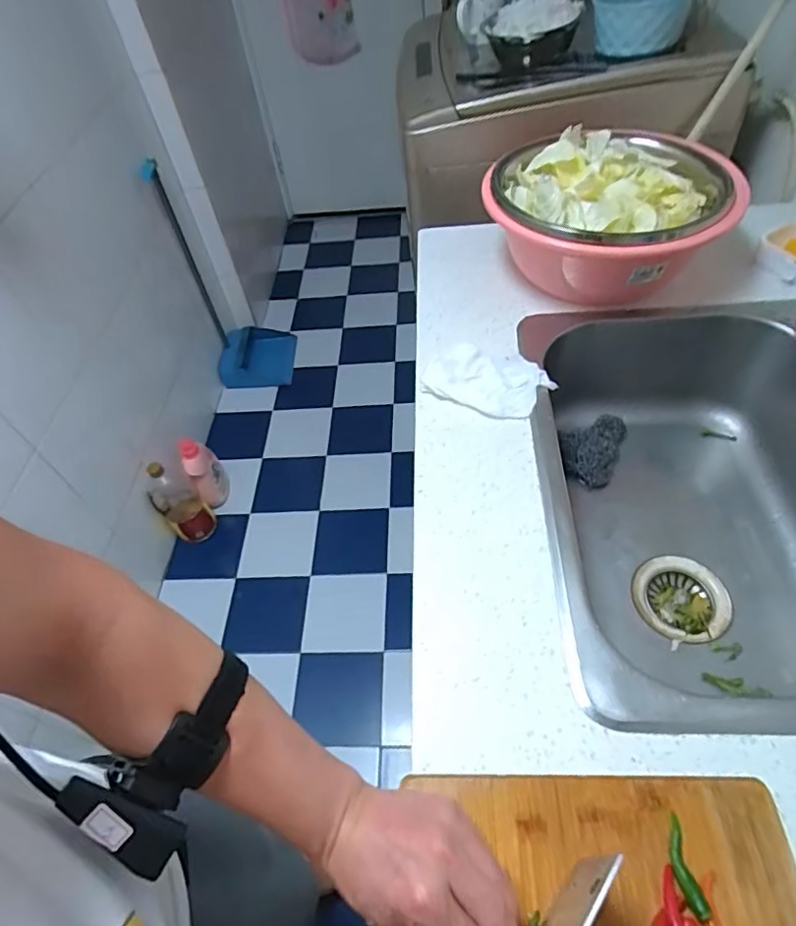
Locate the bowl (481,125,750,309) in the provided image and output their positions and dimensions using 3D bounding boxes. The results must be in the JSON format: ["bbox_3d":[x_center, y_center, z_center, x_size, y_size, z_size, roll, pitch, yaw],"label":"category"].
[{"bbox_3d":[0.285,-0.333,0.765,0.294,0.132,0.282,-3,52,4],"label":"bowl"}]

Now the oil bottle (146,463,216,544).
[{"bbox_3d":[-0.600,0.099,1.500,0.109,0.310,0.100,-3,50,4],"label":"oil bottle"}]

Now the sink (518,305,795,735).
[{"bbox_3d":[0.351,0.052,0.638,0.383,0.187,0.516,-1,53,5],"label":"sink"}]

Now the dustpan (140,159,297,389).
[{"bbox_3d":[-0.546,-0.597,1.787,0.255,0.734,0.261,-10,50,-1],"label":"dustpan"}]

